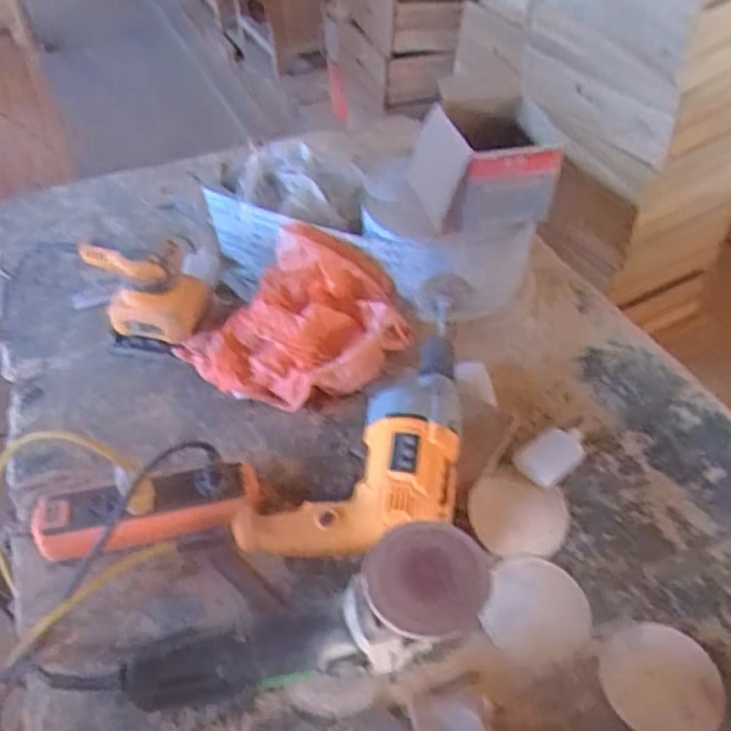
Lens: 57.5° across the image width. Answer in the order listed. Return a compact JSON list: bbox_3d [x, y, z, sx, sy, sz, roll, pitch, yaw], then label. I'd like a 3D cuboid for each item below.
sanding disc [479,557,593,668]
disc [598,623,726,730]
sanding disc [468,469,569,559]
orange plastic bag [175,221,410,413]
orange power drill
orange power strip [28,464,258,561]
[{"bbox_3d":[0.154,0.218,0.592,0.089,0.004,0.097,0,46,0],"label":"sanding disc"},{"bbox_3d":[0.245,0.260,0.547,0.098,0.004,0.093,-10,46,-9],"label":"disc"},{"bbox_3d":[0.148,0.146,0.650,0.091,0.008,0.088,0,46,0],"label":"sanding disc"},{"bbox_3d":[-0.082,-0.054,0.775,0.248,0.115,0.188,10,47,10],"label":"orange plastic bag"},{"bbox_3d":[-0.010,0.065,0.665,0.200,0.102,0.243,4,46,4],"label":"orange power drill"},{"bbox_3d":[-0.204,0.140,0.633,0.208,0.041,0.071,-11,47,-10],"label":"orange power strip"}]

